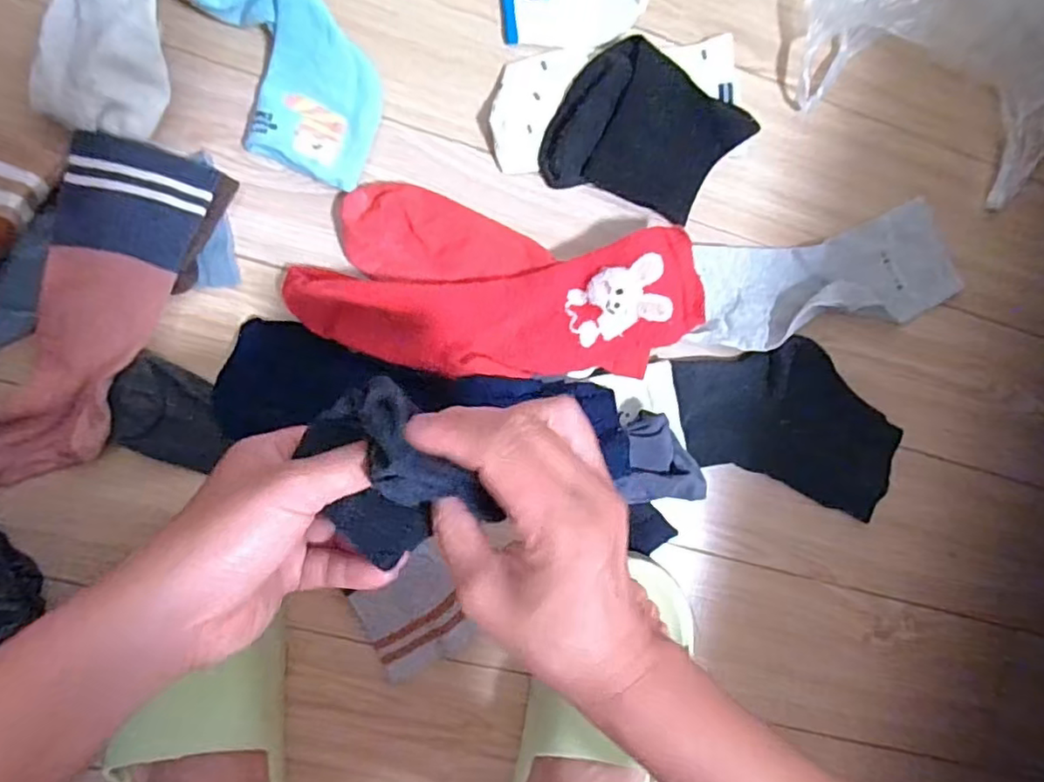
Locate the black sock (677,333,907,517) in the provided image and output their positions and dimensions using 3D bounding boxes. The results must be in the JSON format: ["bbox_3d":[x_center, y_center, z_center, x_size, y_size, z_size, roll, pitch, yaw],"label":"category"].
[{"bbox_3d":[0.212,0.020,0.493,0.191,0.011,0.113,18,89,-9],"label":"black sock"}]

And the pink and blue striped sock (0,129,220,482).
[{"bbox_3d":[-0.293,-0.040,0.403,0.101,0.037,0.260,32,87,-8],"label":"pink and blue striped sock"}]

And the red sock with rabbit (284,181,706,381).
[{"bbox_3d":[-0.014,-0.070,0.438,0.269,0.044,0.119,8,91,-9],"label":"red sock with rabbit"}]

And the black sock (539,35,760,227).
[{"bbox_3d":[0.087,-0.182,0.456,0.124,0.029,0.108,31,87,-8],"label":"black sock"}]

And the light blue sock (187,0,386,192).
[{"bbox_3d":[-0.152,-0.215,0.403,0.097,0.065,0.163,-31,96,-6],"label":"light blue sock"}]

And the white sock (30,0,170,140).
[{"bbox_3d":[-0.263,-0.235,0.395,0.080,0.042,0.139,8,91,-9],"label":"white sock"}]

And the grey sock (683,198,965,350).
[{"bbox_3d":[0.237,-0.088,0.482,0.222,0.028,0.083,-13,94,-8],"label":"grey sock"}]

